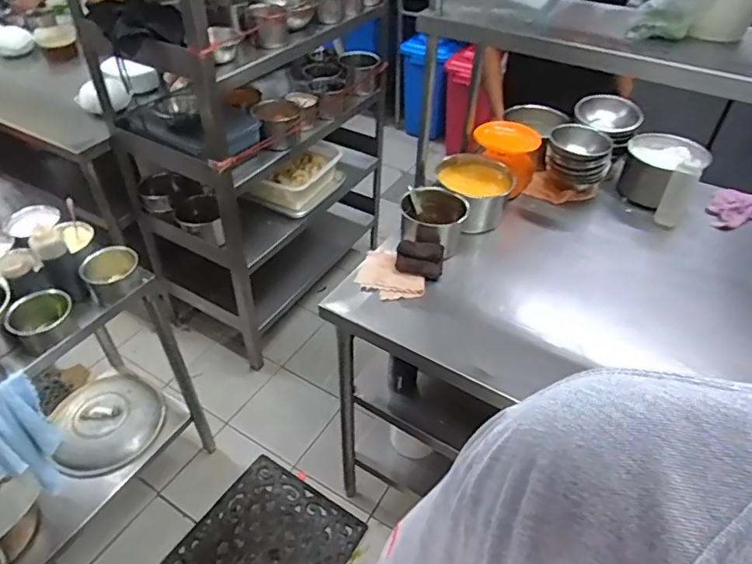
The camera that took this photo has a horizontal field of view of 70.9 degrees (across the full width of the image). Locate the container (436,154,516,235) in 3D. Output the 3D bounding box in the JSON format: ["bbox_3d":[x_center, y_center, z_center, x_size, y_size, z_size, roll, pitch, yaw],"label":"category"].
[{"bbox_3d":[0.242,-0.219,1.324,0.183,0.106,0.210,9,43,9],"label":"container"}]

